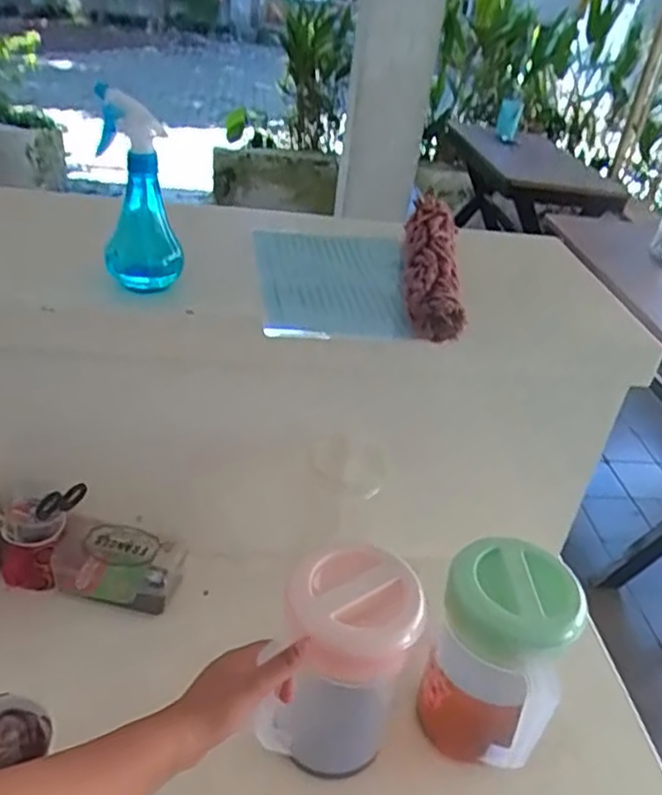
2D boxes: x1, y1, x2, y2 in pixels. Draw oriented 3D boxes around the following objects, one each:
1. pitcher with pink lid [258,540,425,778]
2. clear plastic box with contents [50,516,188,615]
[{"bbox_3d":[0.016,0.270,0.659,0.105,0.222,0.138,27,37,33],"label":"pitcher with pink lid"},{"bbox_3d":[-0.267,0.205,0.854,0.148,0.076,0.077,12,33,8],"label":"clear plastic box with contents"}]

